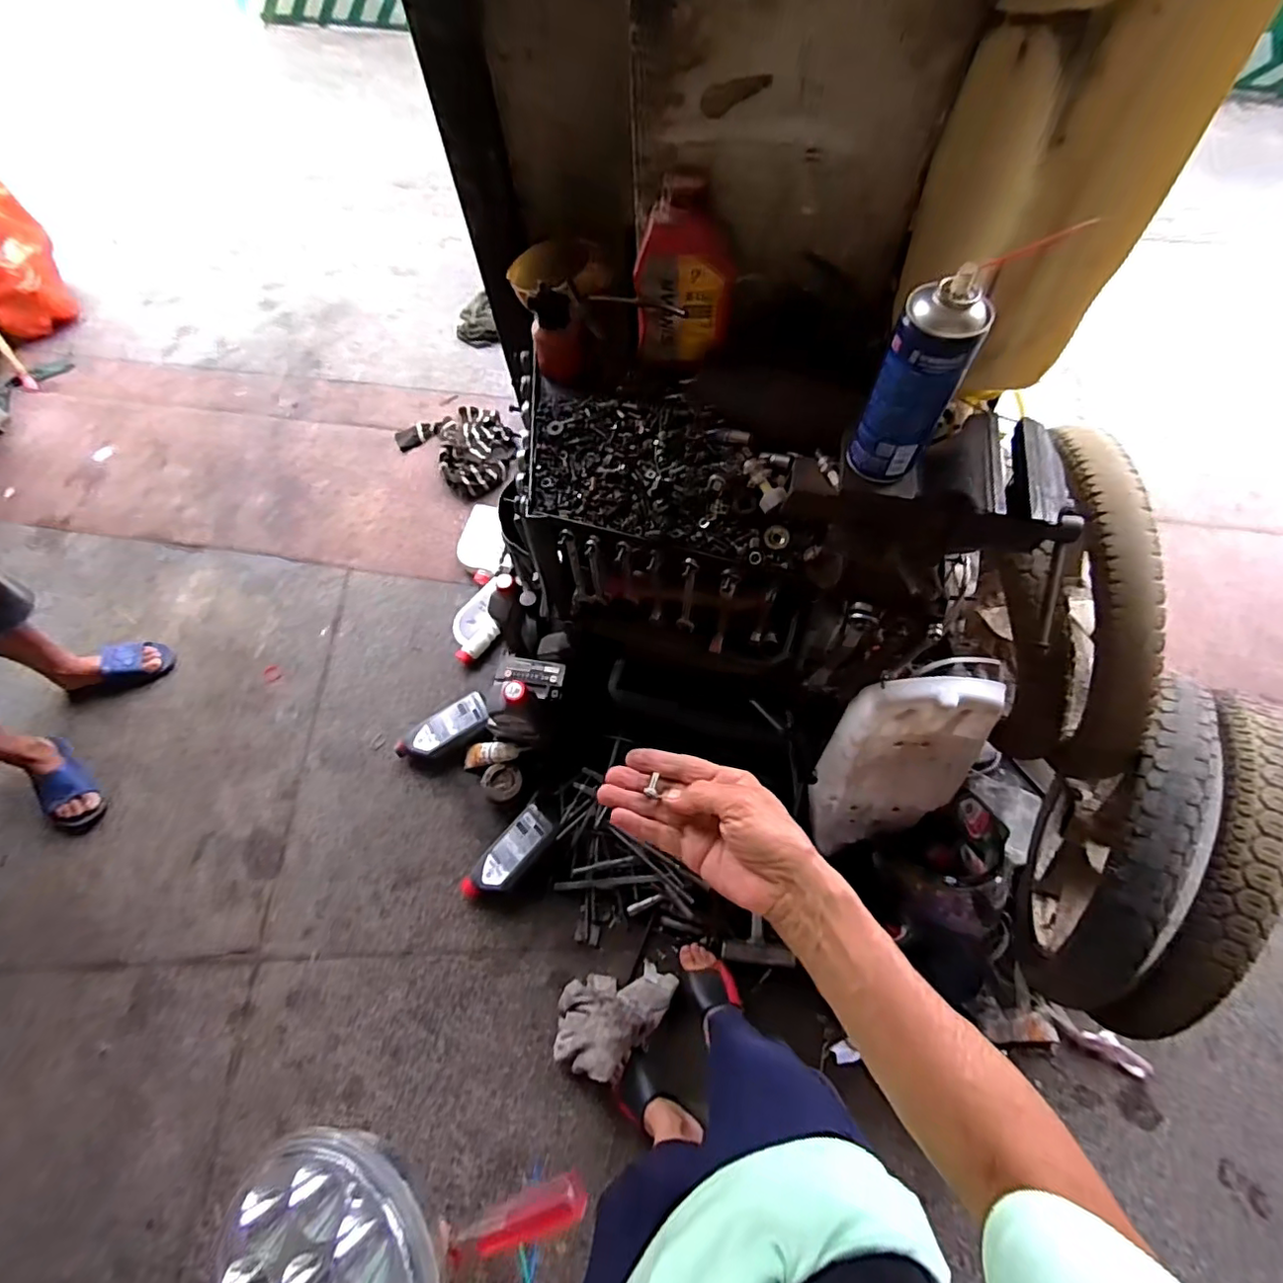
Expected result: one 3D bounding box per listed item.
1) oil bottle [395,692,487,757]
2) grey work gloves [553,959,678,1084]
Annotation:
[{"bbox_3d":[-0.473,0.213,1.382,0.231,0.077,0.102,-29,69,-10],"label":"oil bottle"},{"bbox_3d":[-0.061,0.713,1.107,0.189,0.109,0.225,29,70,13],"label":"grey work gloves"}]

